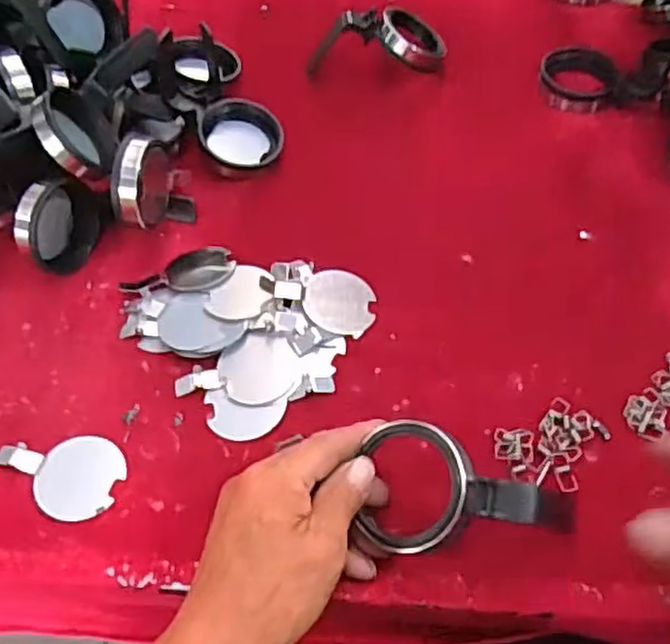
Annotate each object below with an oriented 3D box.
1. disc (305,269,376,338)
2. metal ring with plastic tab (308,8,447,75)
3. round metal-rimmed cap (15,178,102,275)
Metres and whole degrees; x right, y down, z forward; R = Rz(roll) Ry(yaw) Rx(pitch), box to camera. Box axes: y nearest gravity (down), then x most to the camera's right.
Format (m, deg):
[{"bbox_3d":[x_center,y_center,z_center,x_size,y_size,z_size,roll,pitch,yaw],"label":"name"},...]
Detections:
[{"bbox_3d":[0.003,-0.016,0.511,0.051,0.004,0.052,6,58,-10],"label":"disc"},{"bbox_3d":[0.040,-0.264,0.662,0.128,0.052,0.054,5,55,7],"label":"metal ring with plastic tab"},{"bbox_3d":[-0.204,-0.073,0.526,0.024,0.068,0.075,15,56,13],"label":"round metal-rimmed cap"}]

